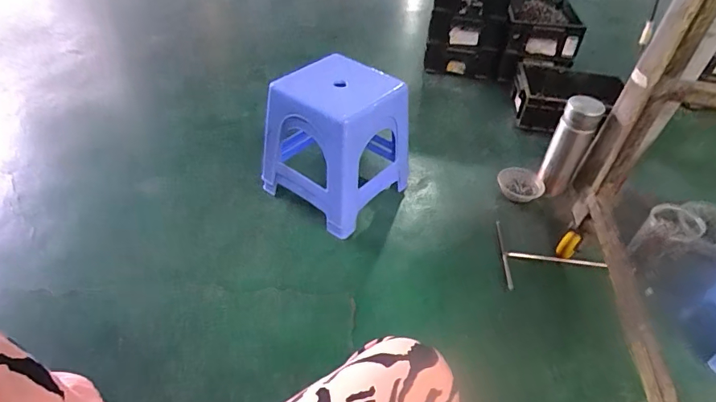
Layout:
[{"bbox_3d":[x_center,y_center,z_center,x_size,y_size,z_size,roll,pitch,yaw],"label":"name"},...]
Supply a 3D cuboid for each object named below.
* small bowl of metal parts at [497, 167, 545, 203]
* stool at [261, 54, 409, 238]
[{"bbox_3d":[0.413,-0.041,1.142,0.099,0.037,0.102,3,43,-2],"label":"small bowl of metal parts"},{"bbox_3d":[-0.047,-0.144,1.023,0.247,0.293,0.269,33,50,27],"label":"stool"}]

